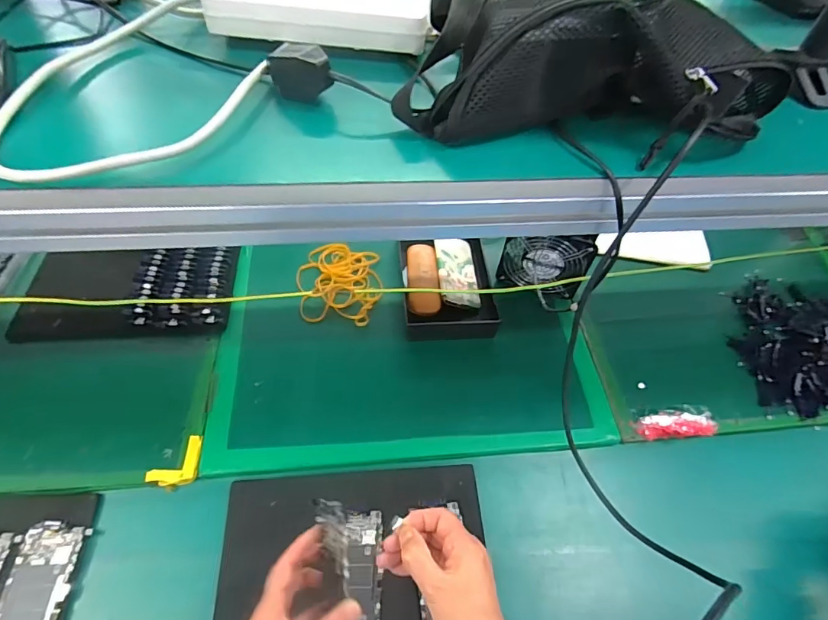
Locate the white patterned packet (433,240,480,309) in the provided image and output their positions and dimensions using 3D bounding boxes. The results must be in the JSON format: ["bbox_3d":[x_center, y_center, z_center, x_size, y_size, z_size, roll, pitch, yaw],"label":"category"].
[{"bbox_3d":[0.081,-0.072,0.852,0.074,0.028,0.146,-3,55,-6],"label":"white patterned packet"}]

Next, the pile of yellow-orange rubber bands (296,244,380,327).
[{"bbox_3d":[-0.139,-0.055,0.854,0.152,0.008,0.173,2,55,-3],"label":"pile of yellow-orange rubber bands"}]

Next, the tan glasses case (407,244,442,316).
[{"bbox_3d":[0.017,-0.054,0.847,0.058,0.031,0.155,1,55,-4],"label":"tan glasses case"}]

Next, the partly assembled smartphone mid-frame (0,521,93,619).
[{"bbox_3d":[-0.471,0.352,0.562,0.076,0.014,0.161,2,55,-3],"label":"partly assembled smartphone mid-frame"}]

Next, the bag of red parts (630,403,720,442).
[{"bbox_3d":[0.423,0.177,0.734,0.137,0.031,0.059,-4,56,-8],"label":"bag of red parts"}]

